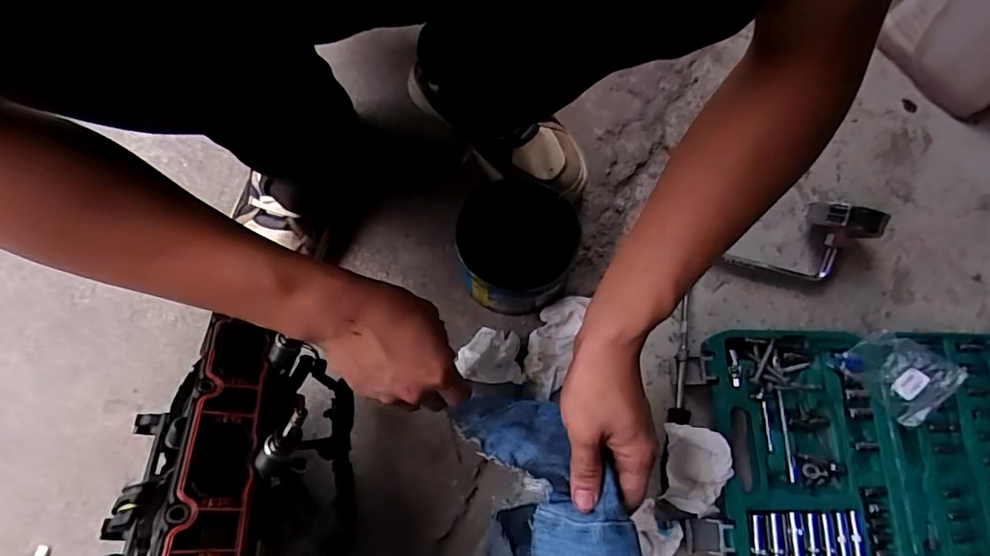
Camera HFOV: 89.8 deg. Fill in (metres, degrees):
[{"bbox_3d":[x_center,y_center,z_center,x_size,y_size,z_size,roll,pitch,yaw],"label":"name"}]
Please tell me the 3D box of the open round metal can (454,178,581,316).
[{"bbox_3d":[0.022,-0.033,0.531,0.117,0.090,0.126,1,73,-4],"label":"open round metal can"}]

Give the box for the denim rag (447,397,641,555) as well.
[{"bbox_3d":[0.039,0.157,0.375,0.081,0.041,0.193,-29,42,-11],"label":"denim rag"}]

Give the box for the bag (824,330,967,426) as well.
[{"bbox_3d":[0.422,0.098,0.520,0.067,0.056,0.095,-42,80,-14],"label":"bag"}]

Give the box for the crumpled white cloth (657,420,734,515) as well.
[{"bbox_3d":[0.200,0.186,0.482,0.061,0.063,0.080,6,70,3],"label":"crumpled white cloth"}]

